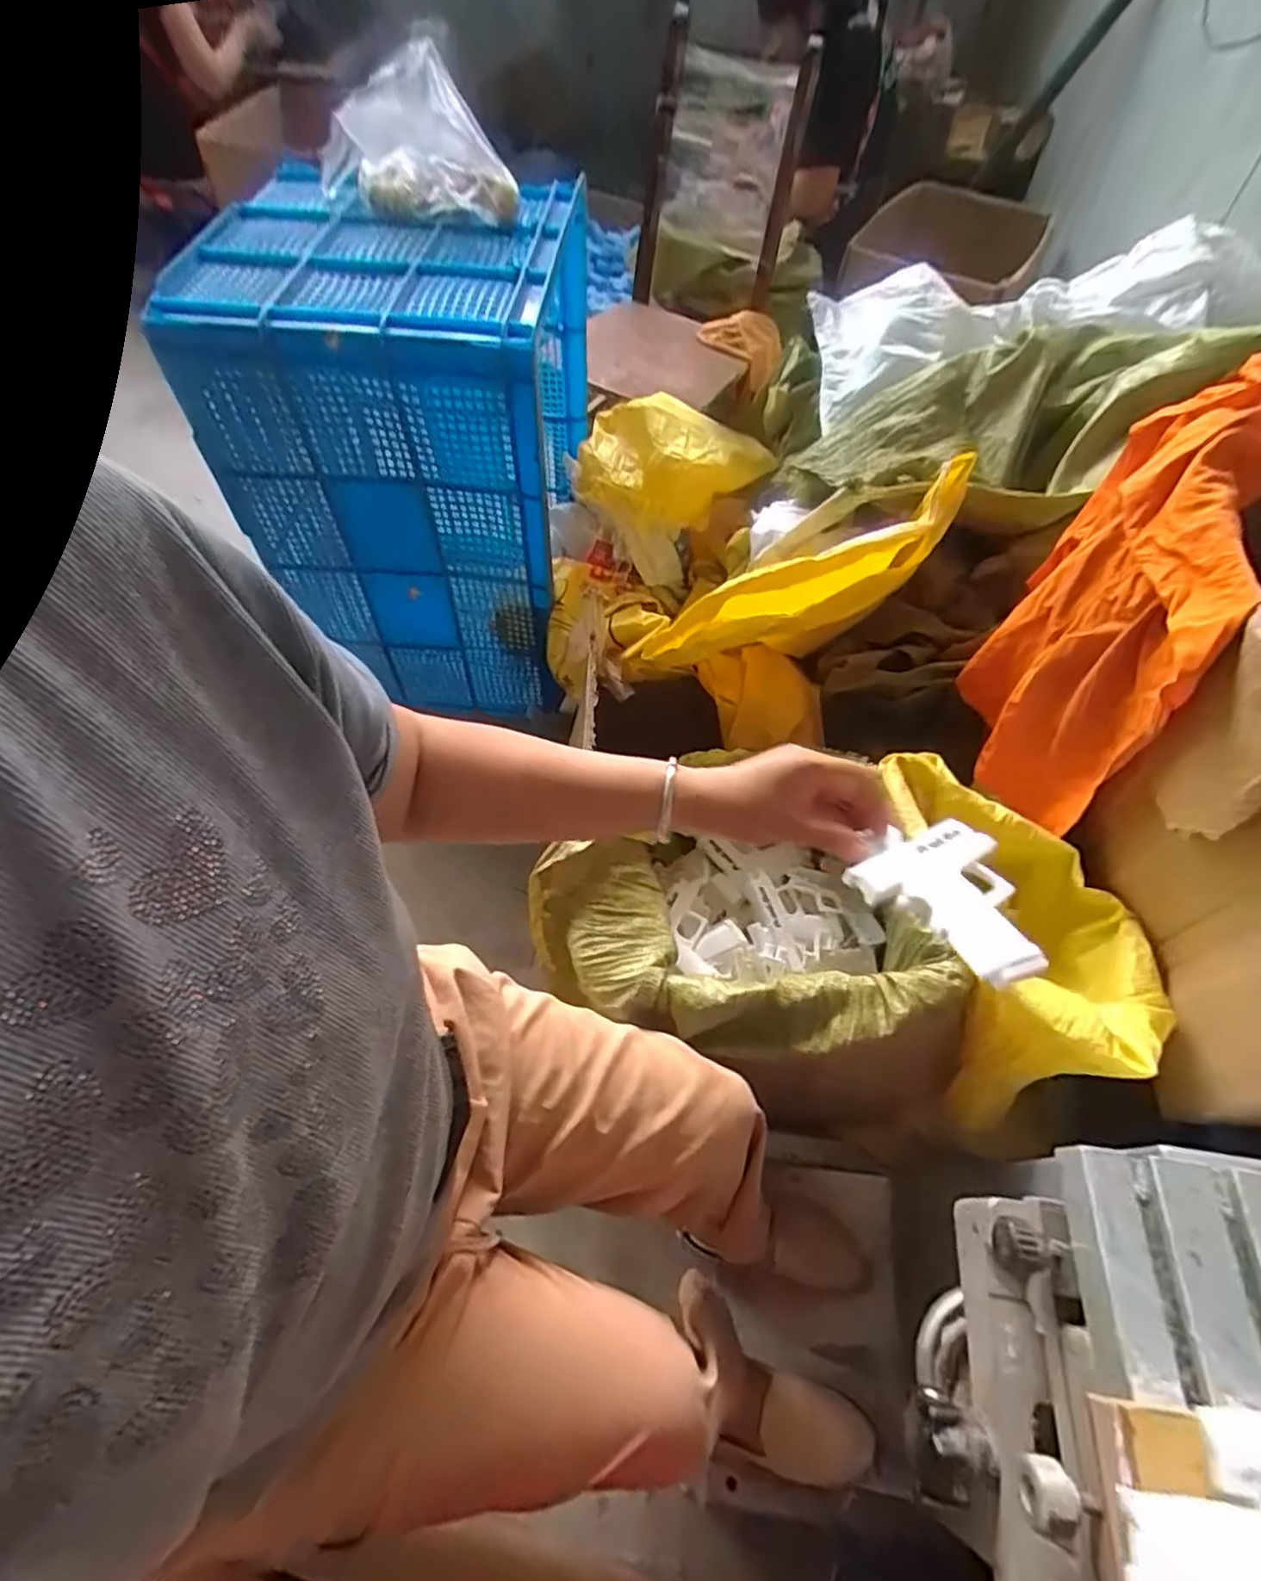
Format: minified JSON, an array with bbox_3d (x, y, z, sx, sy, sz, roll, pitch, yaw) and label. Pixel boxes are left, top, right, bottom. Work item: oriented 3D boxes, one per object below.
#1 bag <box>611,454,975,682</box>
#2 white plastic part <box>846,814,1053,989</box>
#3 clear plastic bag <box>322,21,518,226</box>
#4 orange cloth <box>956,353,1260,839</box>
[{"bbox_3d":[0.215,-0.299,0.983,0.553,0.121,0.185,-18,54,22],"label":"bag"},{"bbox_3d":[0.195,0.059,0.441,0.106,0.030,0.150,17,34,7],"label":"white plastic part"},{"bbox_3d":[-0.306,-0.905,0.918,0.277,0.175,0.082,21,58,10],"label":"clear plastic bag"},{"bbox_3d":[0.547,-0.196,0.792,0.152,0.423,0.364,22,58,10],"label":"orange cloth"}]

